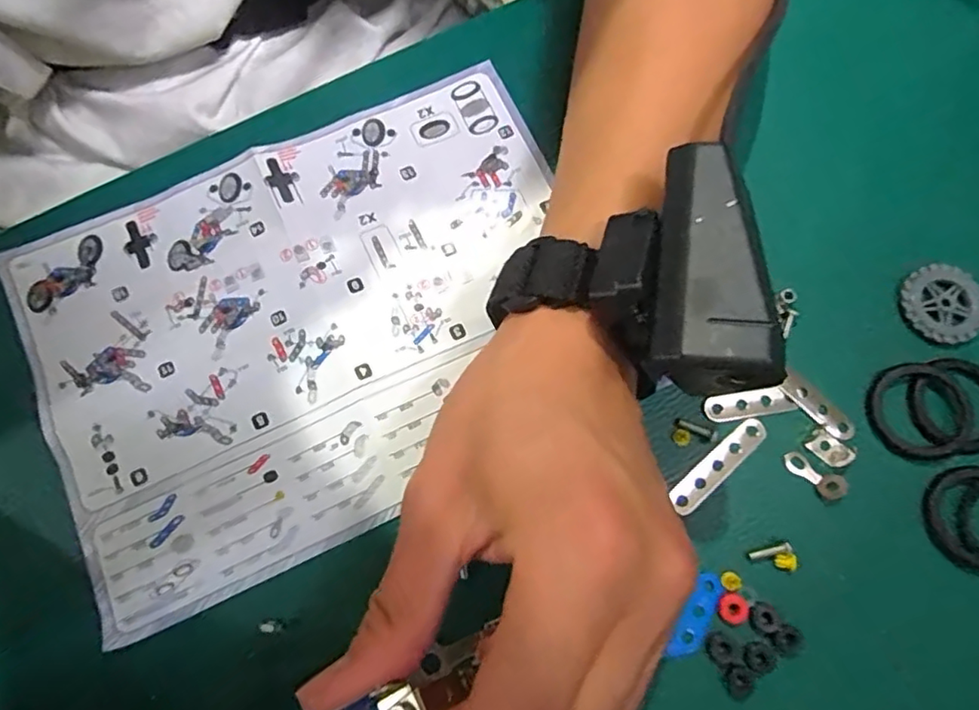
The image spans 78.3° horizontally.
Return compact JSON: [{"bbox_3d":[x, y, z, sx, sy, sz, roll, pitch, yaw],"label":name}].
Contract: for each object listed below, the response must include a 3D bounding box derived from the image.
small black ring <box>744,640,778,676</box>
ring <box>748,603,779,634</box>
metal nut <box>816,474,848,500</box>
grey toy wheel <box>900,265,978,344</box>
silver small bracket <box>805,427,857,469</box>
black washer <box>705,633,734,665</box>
[{"bbox_3d":[0.097,0.109,0.216,0.011,0.004,0.010,0,74,0],"label":"small black ring"},{"bbox_3d":[0.100,0.096,0.217,0.010,0.004,0.010,0,74,0],"label":"ring"},{"bbox_3d":[0.130,0.050,0.228,0.009,0.004,0.009,0,74,0],"label":"metal nut"},{"bbox_3d":[0.187,-0.021,0.247,0.029,0.006,0.033,-30,76,-8],"label":"grey toy wheel"},{"bbox_3d":[0.132,0.036,0.232,0.016,0.004,0.011,37,77,10],"label":"silver small bracket"},{"bbox_3d":[0.083,0.106,0.216,0.010,0.004,0.009,20,75,6],"label":"black washer"}]

